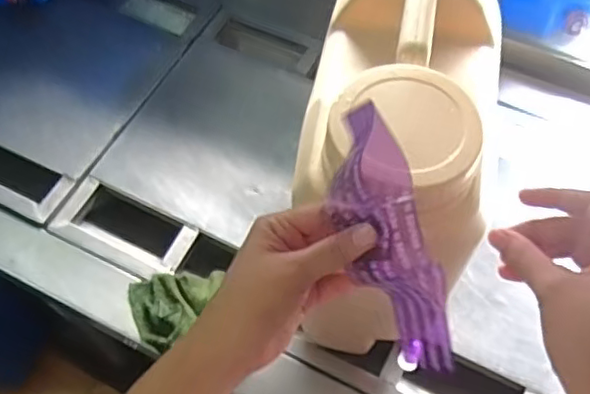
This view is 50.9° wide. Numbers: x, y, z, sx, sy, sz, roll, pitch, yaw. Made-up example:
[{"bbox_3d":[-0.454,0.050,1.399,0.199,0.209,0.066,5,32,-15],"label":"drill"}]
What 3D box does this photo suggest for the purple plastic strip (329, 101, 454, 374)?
[{"bbox_3d":[0.059,0.032,0.379,0.044,0.167,0.051,-26,25,-12],"label":"purple plastic strip"}]

